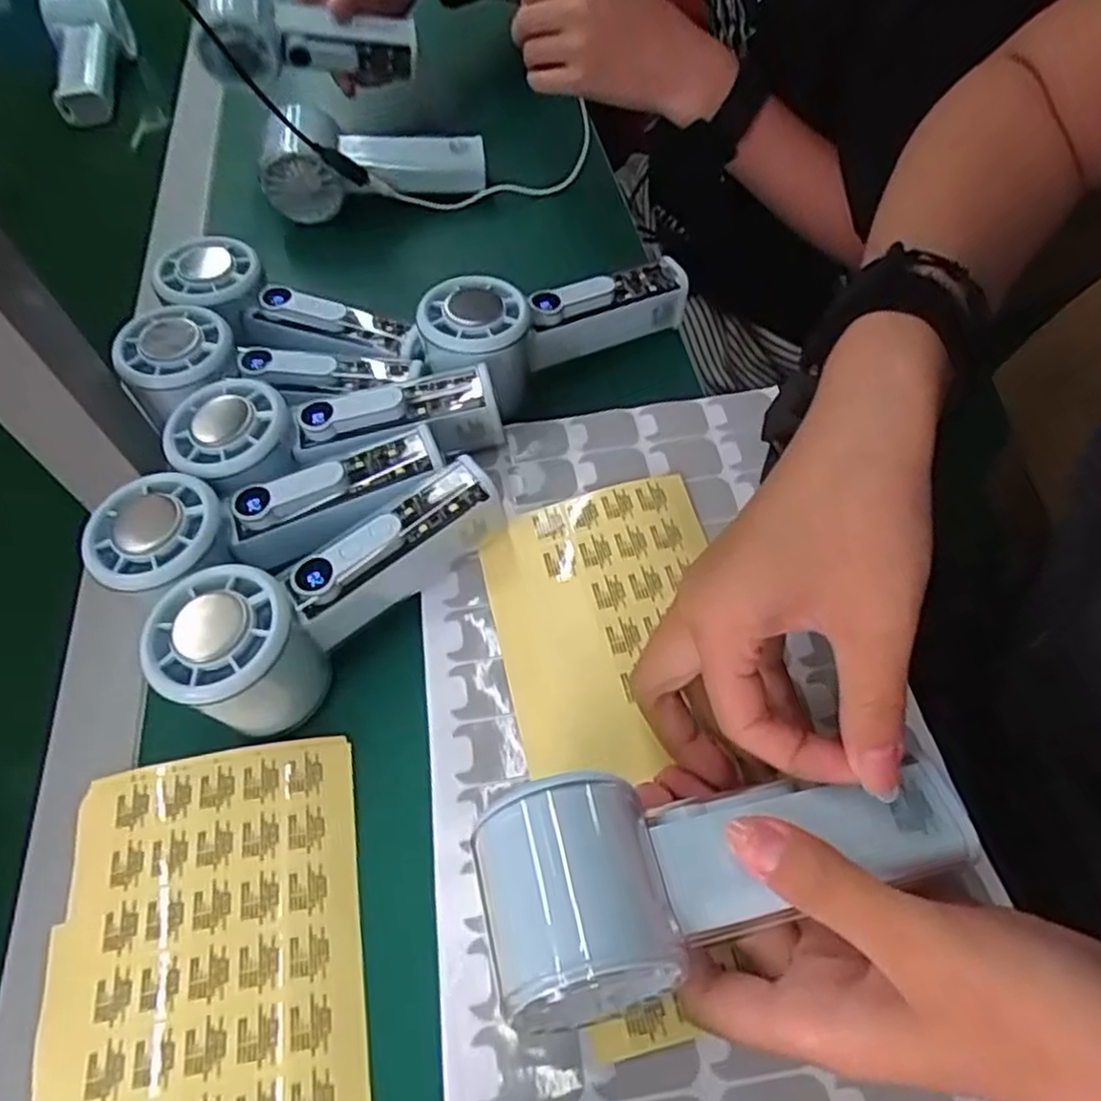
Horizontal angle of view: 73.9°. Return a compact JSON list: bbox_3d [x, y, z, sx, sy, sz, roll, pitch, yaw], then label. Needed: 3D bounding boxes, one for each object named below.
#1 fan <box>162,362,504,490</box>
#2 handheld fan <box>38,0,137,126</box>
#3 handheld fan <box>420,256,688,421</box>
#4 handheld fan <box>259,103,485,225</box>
[{"bbox_3d":[-0.102,-0.058,0.354,0.152,0.041,0.057,-12,58,-2],"label":"fan"},{"bbox_3d":[-0.400,-0.426,0.629,0.064,0.057,0.130,-15,58,-4],"label":"handheld fan"},{"bbox_3d":[0.007,-0.121,0.404,0.153,0.048,0.061,-18,57,-23],"label":"handheld fan"},{"bbox_3d":[-0.127,-0.283,0.518,0.153,0.049,0.064,-11,58,-2],"label":"handheld fan"}]

